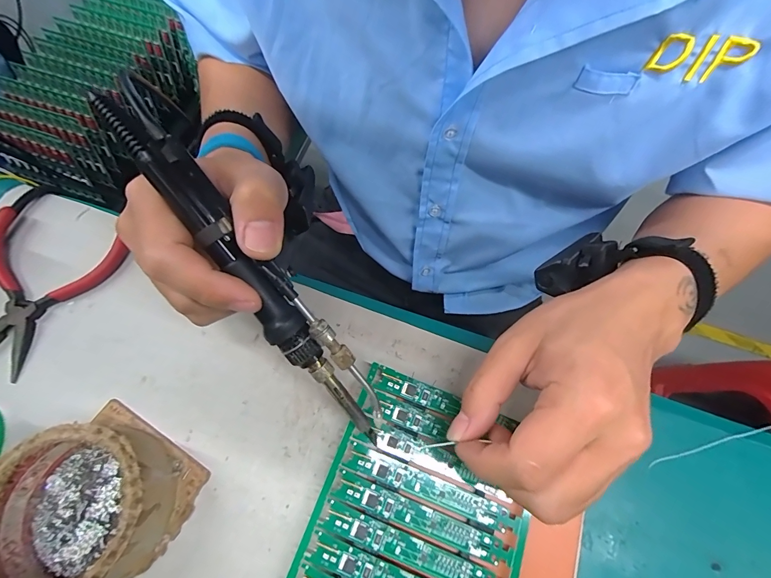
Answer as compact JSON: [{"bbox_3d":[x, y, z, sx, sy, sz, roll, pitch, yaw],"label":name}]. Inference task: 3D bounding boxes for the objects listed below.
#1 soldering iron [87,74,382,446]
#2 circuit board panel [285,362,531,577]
[{"bbox_3d":[-0.061,-0.001,0.177,0.024,0.018,0.207,-40,107,-17],"label":"soldering iron"},{"bbox_3d":[0.017,0.145,0.213,0.119,0.016,0.162,21,67,7],"label":"circuit board panel"}]

